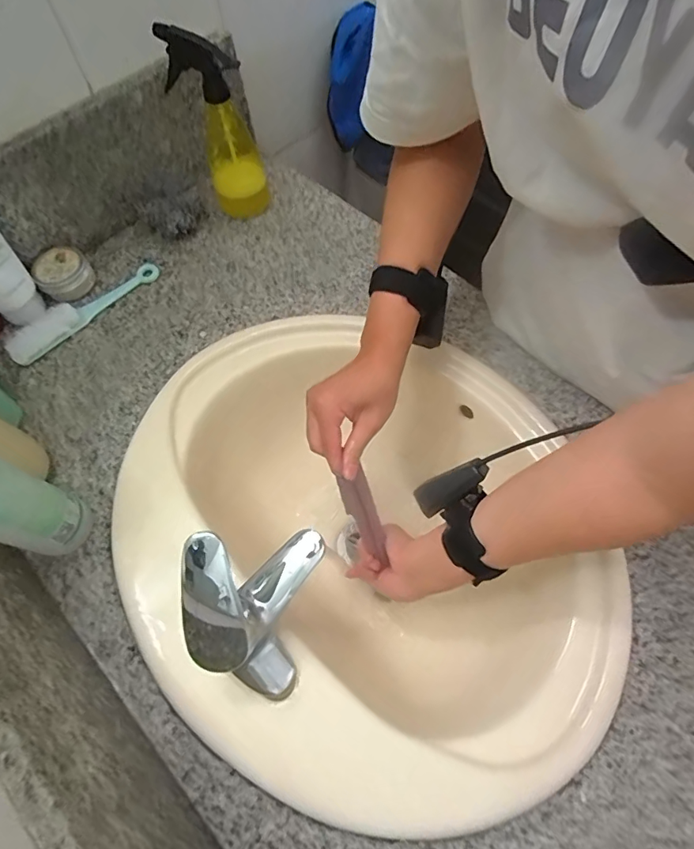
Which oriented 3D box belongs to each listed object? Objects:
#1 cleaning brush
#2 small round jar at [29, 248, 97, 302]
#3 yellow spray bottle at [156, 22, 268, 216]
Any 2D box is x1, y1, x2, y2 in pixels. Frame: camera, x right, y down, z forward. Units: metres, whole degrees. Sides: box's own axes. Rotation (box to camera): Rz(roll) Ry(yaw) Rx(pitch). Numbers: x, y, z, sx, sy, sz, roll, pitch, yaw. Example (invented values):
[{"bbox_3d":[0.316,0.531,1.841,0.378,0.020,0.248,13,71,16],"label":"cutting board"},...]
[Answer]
[{"bbox_3d":[-0.333,-0.150,0.586,0.031,0.027,0.204,40,73,19],"label":"cleaning brush"},{"bbox_3d":[-0.366,-0.193,0.599,0.065,0.040,0.059,-42,70,-16],"label":"small round jar"},{"bbox_3d":[-0.162,-0.377,0.587,0.083,0.209,0.075,-16,65,-5],"label":"yellow spray bottle"}]

